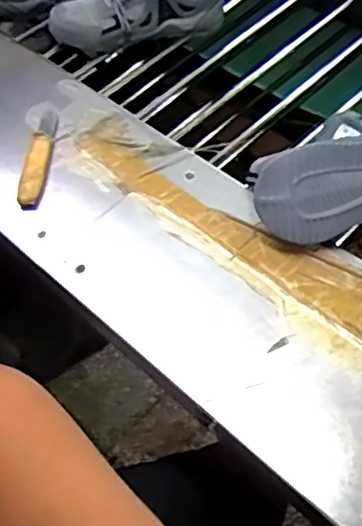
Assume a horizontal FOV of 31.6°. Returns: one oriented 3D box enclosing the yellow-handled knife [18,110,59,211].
[{"bbox_3d":[-0.179,-0.131,0.807,0.031,0.022,0.146,1,56,9],"label":"yellow-handled knife"}]

